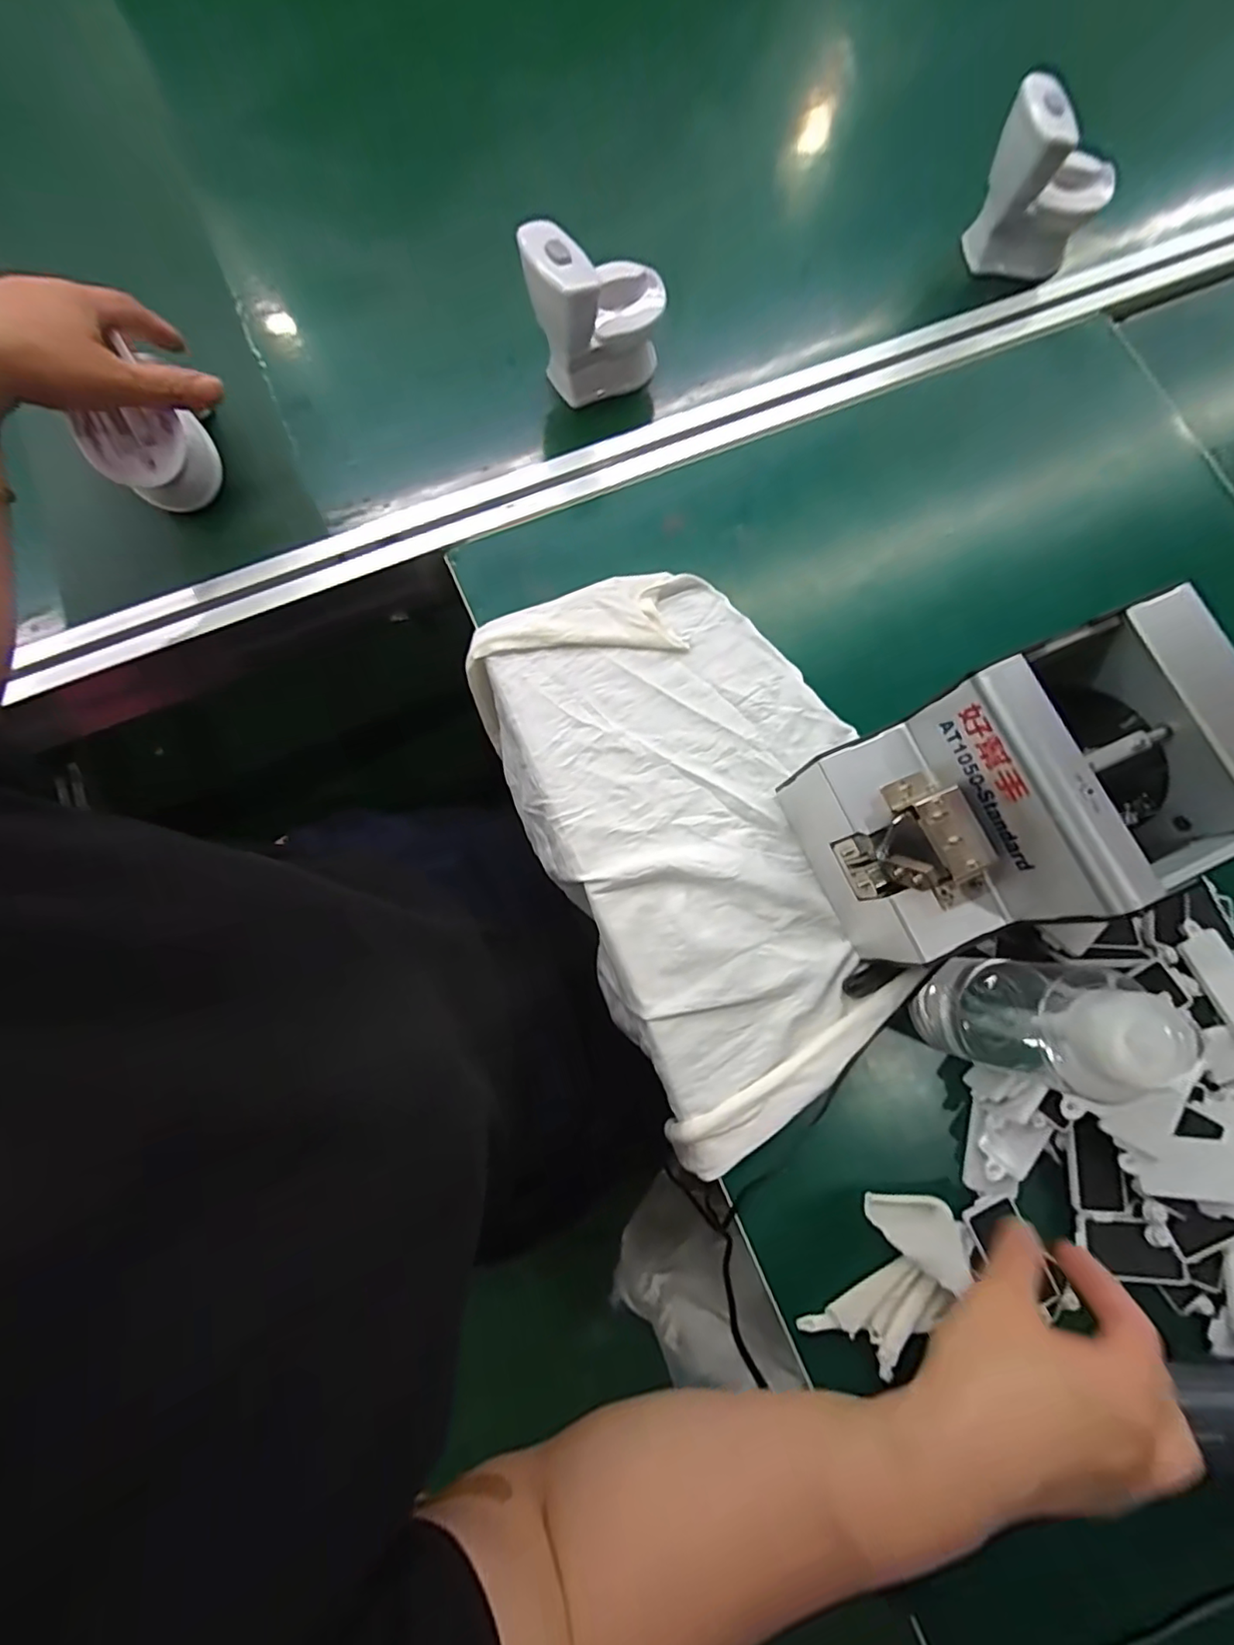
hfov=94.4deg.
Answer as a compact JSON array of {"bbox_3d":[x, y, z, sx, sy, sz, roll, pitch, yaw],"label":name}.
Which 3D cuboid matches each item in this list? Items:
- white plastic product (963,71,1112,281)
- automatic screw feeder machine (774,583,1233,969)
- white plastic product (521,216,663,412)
[{"bbox_3d":[0.343,-0.514,0.461,0.096,0.093,0.073,30,79,5],"label":"white plastic product"},{"bbox_3d":[0.215,-0.012,0.324,0.176,0.143,0.127,-23,80,-6],"label":"automatic screw feeder machine"},{"bbox_3d":[-0.013,-0.376,0.420,0.098,0.097,0.046,-29,81,-7],"label":"white plastic product"}]

